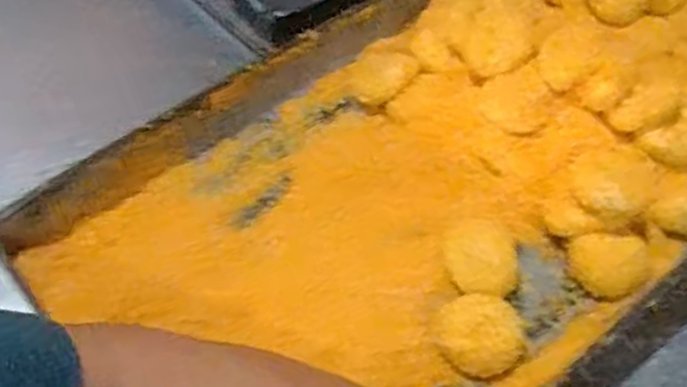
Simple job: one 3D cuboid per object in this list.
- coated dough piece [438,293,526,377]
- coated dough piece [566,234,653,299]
[{"bbox_3d":[0.104,0.108,0.542,0.062,0.032,0.059,1,55,-1],"label":"coated dough piece"},{"bbox_3d":[0.215,0.060,0.576,0.059,0.035,0.044,-1,55,-2],"label":"coated dough piece"}]

